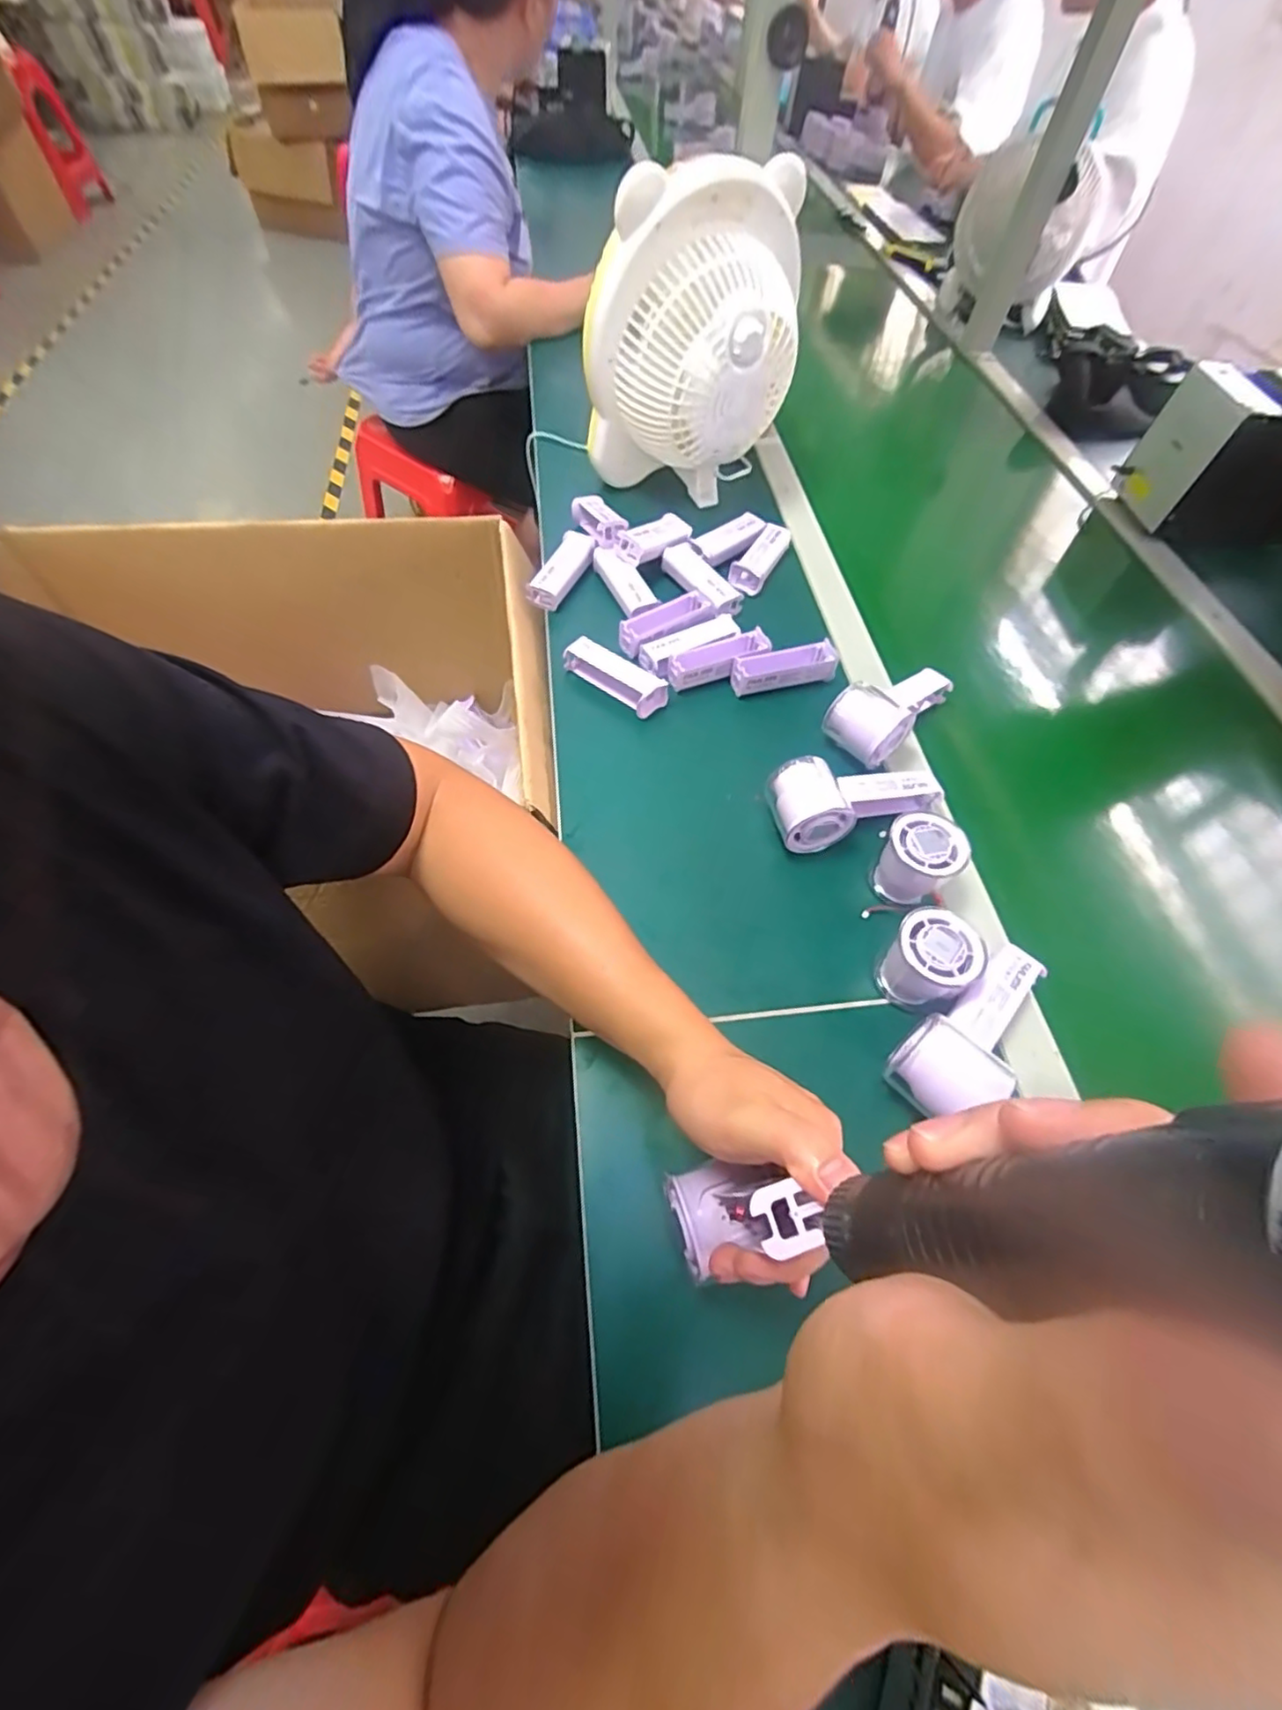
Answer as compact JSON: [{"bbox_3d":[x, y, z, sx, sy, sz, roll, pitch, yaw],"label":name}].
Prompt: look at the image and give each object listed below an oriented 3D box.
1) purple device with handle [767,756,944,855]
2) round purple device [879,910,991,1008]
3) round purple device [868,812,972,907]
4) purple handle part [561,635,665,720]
[{"bbox_3d":[0.178,-0.052,0.537,0.143,0.056,0.064,-16,61,-13],"label":"purple device with handle"},{"bbox_3d":[0.202,0.077,0.452,0.055,0.057,0.056,2,58,-3],"label":"round purple device"},{"bbox_3d":[0.216,0.003,0.496,0.051,0.056,0.051,2,58,-3],"label":"round purple device"},{"bbox_3d":[-0.023,-0.170,0.609,0.104,0.030,0.032,37,63,17],"label":"purple handle part"}]

